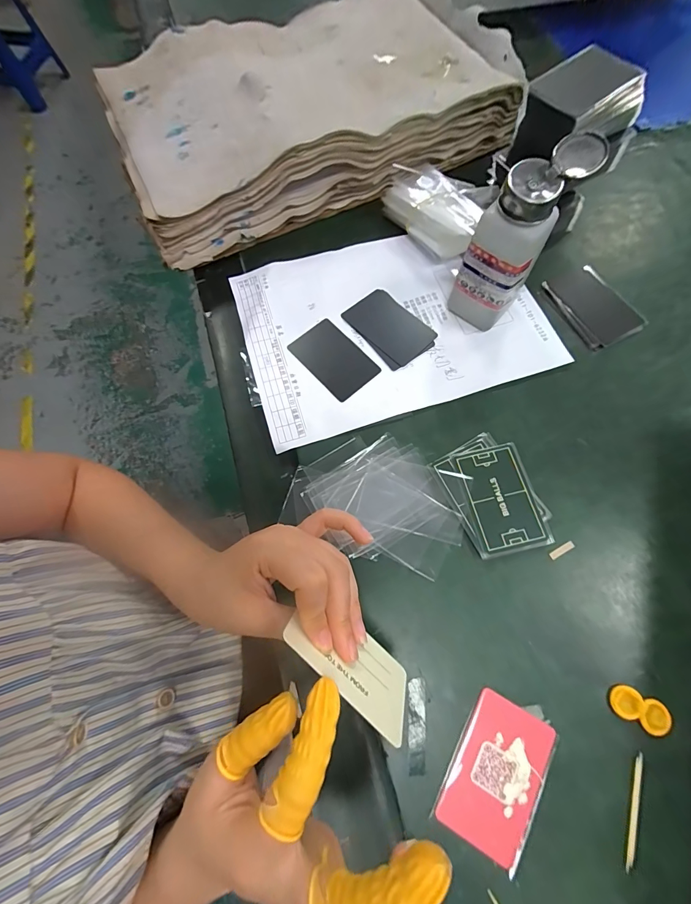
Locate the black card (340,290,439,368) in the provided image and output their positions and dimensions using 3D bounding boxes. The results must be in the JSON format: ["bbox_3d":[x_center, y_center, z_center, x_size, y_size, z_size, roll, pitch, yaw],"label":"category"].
[{"bbox_3d":[0.045,-0.129,0.371,0.053,0.004,0.086,-42,74,-12],"label":"black card"}]

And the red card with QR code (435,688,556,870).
[{"bbox_3d":[0.102,0.217,0.245,0.055,0.004,0.085,28,74,12],"label":"red card with QR code"}]

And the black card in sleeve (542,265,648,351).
[{"bbox_3d":[0.254,-0.150,0.372,0.063,0.006,0.089,-25,72,-3],"label":"black card in sleeve"}]

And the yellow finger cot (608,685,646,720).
[{"bbox_3d":[0.197,0.175,0.254,0.020,0.006,0.020,-1,70,2],"label":"yellow finger cot"}]

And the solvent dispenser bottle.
[{"bbox_3d":[0.143,-0.178,0.312,0.052,0.136,0.069,39,77,15],"label":"solvent dispenser bottle"}]

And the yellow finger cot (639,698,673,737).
[{"bbox_3d":[0.215,0.184,0.250,0.021,0.005,0.020,-1,70,2],"label":"yellow finger cot"}]

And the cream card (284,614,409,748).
[{"bbox_3d":[0.004,0.121,0.213,0.083,0.051,0.004,42,106,1],"label":"cream card"}]

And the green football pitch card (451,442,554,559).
[{"bbox_3d":[0.129,0.038,0.302,0.057,0.004,0.087,-12,71,0],"label":"green football pitch card"}]

